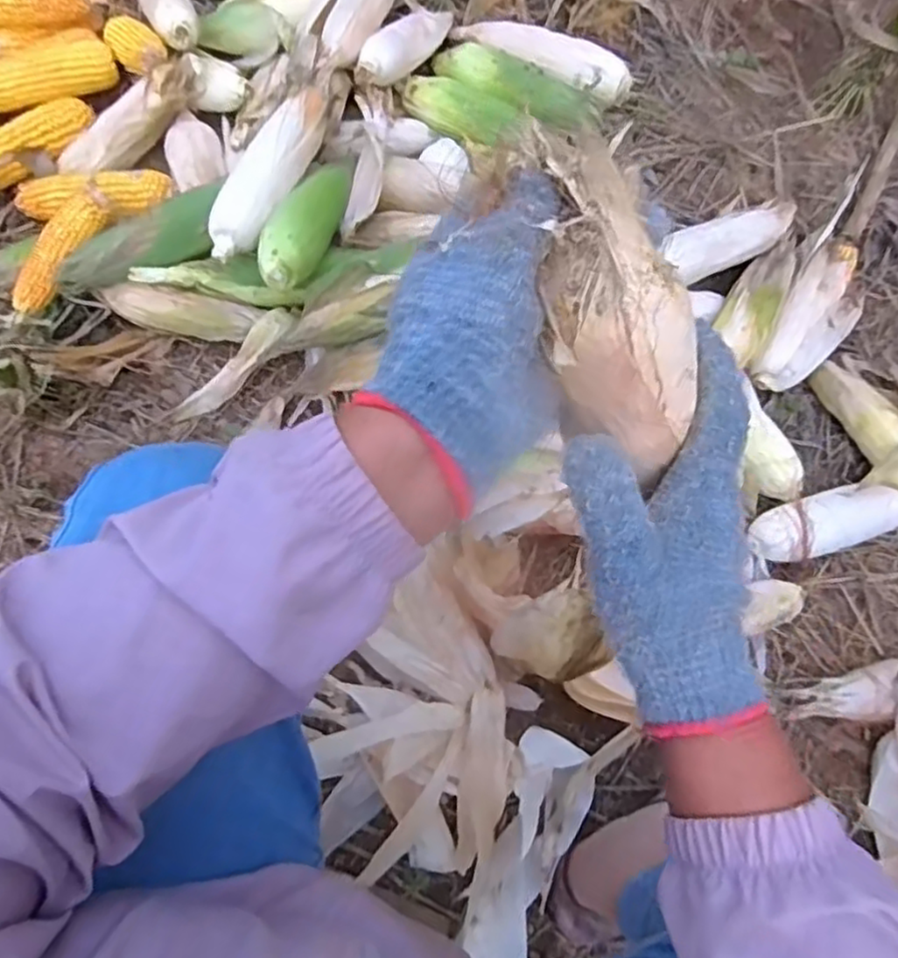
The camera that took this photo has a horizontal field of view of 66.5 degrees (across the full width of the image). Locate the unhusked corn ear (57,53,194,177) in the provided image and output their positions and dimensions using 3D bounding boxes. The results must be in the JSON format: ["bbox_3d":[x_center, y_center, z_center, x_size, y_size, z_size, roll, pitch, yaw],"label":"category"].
[{"bbox_3d":[-0.403,-0.453,0.875,0.213,0.048,0.062,-34,80,9],"label":"unhusked corn ear"}]

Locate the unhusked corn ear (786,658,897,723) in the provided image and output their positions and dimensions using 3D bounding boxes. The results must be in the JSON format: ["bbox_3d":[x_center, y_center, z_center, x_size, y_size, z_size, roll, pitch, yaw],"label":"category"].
[{"bbox_3d":[0.517,0.233,0.772,0.255,0.061,0.056,-13,79,-1],"label":"unhusked corn ear"}]

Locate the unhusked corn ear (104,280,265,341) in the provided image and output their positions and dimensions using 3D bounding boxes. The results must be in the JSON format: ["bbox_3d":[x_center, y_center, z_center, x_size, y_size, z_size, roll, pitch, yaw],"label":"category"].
[{"bbox_3d":[-0.322,-0.200,0.836,0.190,0.054,0.042,10,79,3],"label":"unhusked corn ear"}]

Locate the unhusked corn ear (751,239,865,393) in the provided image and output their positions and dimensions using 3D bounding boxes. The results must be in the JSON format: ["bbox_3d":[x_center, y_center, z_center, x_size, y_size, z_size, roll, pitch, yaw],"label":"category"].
[{"bbox_3d":[0.476,-0.209,0.889,0.101,0.067,0.252,35,82,7],"label":"unhusked corn ear"}]

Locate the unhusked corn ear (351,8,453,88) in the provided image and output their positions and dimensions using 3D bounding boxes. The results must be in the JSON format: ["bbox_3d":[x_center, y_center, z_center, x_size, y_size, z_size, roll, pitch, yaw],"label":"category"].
[{"bbox_3d":[-0.059,-0.591,0.932,0.054,0.045,0.219,30,56,6],"label":"unhusked corn ear"}]

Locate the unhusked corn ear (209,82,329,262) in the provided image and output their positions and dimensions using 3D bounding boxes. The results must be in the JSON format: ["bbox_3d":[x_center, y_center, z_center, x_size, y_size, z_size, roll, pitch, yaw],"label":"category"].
[{"bbox_3d":[-0.202,-0.356,0.782,0.063,0.049,0.239,23,80,5],"label":"unhusked corn ear"}]

